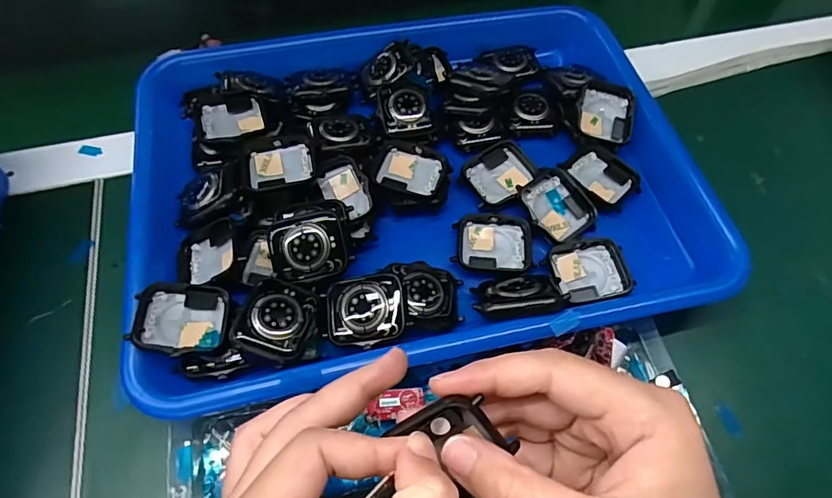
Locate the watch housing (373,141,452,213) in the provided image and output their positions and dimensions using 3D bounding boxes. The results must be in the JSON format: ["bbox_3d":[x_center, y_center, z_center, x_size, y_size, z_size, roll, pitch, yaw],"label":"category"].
[{"bbox_3d":[-0.002,-0.045,0.312,0.044,0.013,0.040,8,60,5],"label":"watch housing"}]

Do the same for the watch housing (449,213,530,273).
[{"bbox_3d":[0.045,-0.003,0.298,0.044,0.009,0.035,2,59,1],"label":"watch housing"}]

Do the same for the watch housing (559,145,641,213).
[{"bbox_3d":[0.117,-0.046,0.321,0.039,0.009,0.043,-35,68,-21],"label":"watch housing"}]

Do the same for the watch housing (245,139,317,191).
[{"bbox_3d":[-0.080,-0.048,0.303,0.039,0.014,0.032,-11,60,-7],"label":"watch housing"}]

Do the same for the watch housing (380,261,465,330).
[{"bbox_3d":[0.004,0.026,0.273,0.040,0.013,0.042,7,46,-12],"label":"watch housing"}]

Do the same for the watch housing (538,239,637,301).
[{"bbox_3d":[0.096,0.012,0.288,0.045,0.008,0.034,-10,60,-6],"label":"watch housing"}]

